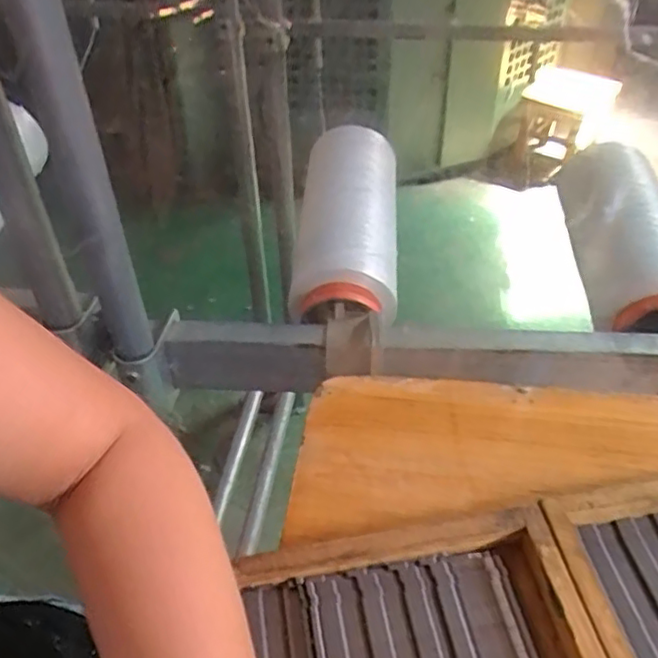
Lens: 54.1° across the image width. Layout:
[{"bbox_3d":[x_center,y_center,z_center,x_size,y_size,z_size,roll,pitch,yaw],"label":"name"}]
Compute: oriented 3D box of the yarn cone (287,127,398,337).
[{"bbox_3d":[0.019,-0.116,0.681,0.104,0.083,0.316,2,42,3],"label":"yarn cone"}]

